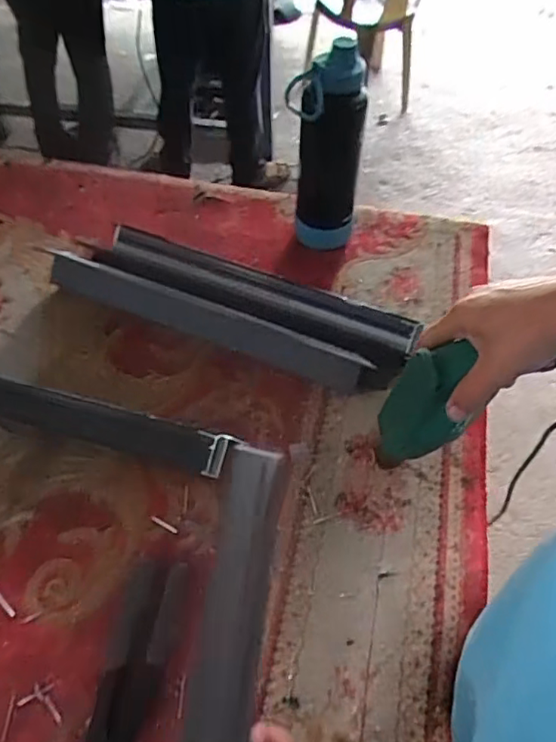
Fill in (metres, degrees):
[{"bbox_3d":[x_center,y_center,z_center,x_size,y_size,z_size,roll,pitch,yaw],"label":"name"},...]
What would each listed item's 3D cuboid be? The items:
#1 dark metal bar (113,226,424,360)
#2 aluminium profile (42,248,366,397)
[{"bbox_3d":[-0.032,-0.109,0.847,0.488,0.057,0.074,24,56,16],"label":"dark metal bar"},{"bbox_3d":[-0.115,-0.073,0.822,0.492,0.056,0.054,22,56,15],"label":"aluminium profile"}]

